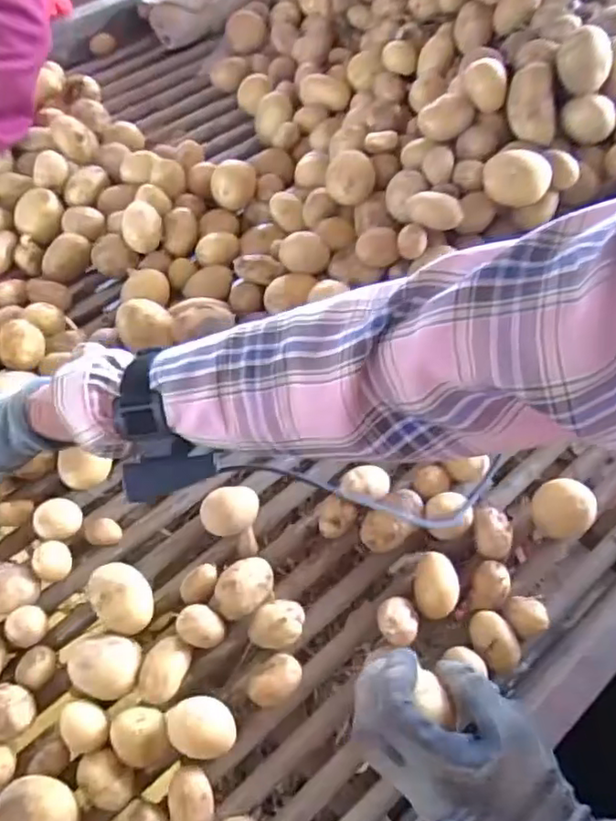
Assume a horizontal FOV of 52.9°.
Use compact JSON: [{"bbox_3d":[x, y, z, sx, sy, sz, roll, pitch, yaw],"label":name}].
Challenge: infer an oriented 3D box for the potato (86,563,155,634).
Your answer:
[{"bbox_3d":[-0.146,0.148,0.488,0.042,0.034,0.056,-38,67,-25],"label":"potato"}]

